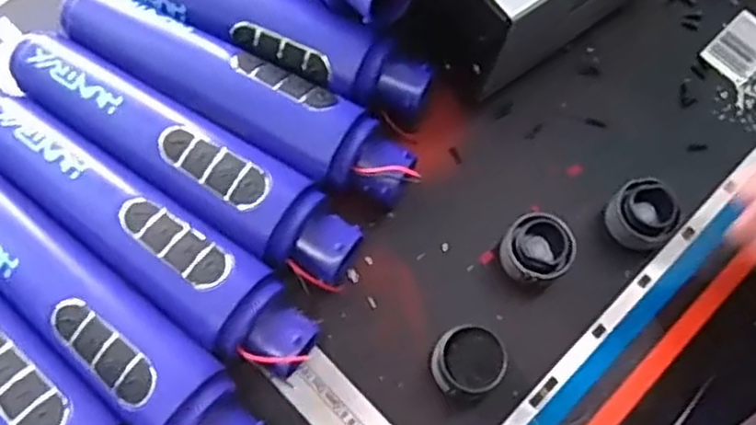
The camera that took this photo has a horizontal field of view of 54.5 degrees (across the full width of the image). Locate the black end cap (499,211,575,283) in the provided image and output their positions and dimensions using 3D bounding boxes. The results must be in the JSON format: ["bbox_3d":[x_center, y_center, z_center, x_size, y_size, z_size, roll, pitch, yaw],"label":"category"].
[{"bbox_3d":[0.070,0.018,0.326,0.029,0.025,0.028,1,69,-2],"label":"black end cap"}]

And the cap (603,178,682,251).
[{"bbox_3d":[0.118,0.002,0.332,0.029,0.024,0.029,1,69,-2],"label":"cap"}]

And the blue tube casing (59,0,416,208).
[{"bbox_3d":[-0.064,-0.051,0.334,0.174,0.037,0.039,28,70,8],"label":"blue tube casing"}]

